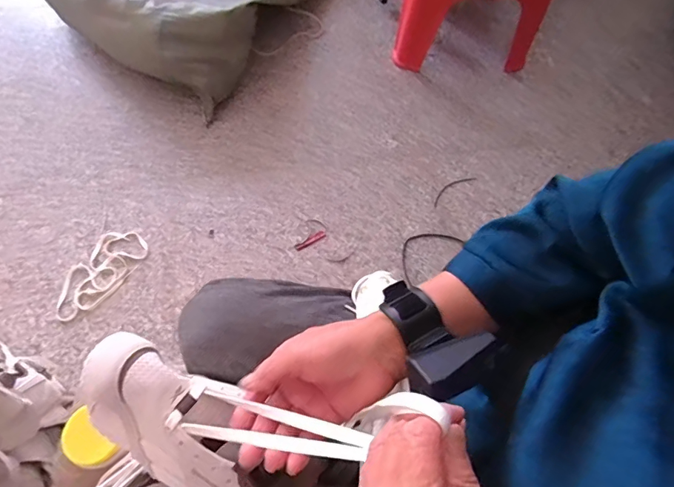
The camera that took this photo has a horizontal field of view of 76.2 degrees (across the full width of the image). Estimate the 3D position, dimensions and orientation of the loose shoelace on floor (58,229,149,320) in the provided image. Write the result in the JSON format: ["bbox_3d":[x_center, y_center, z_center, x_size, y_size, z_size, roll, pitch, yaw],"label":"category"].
[{"bbox_3d":[-0.506,0.063,0.912,0.110,0.005,0.219,32,69,11],"label":"loose shoelace on floor"}]

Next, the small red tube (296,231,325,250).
[{"bbox_3d":[-0.059,-0.006,0.965,0.072,0.007,0.015,-28,70,-14],"label":"small red tube"}]

